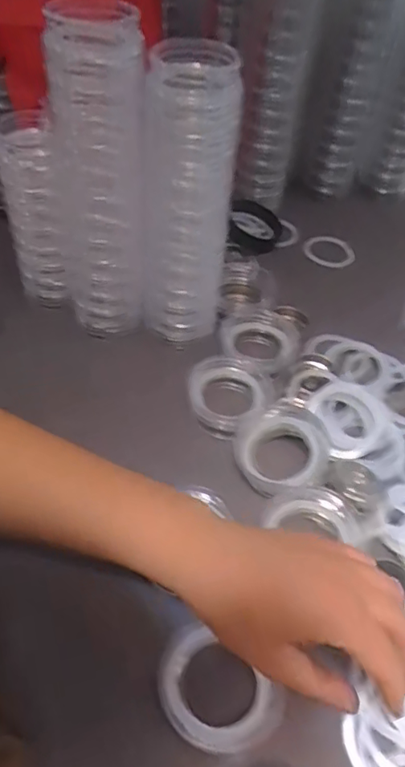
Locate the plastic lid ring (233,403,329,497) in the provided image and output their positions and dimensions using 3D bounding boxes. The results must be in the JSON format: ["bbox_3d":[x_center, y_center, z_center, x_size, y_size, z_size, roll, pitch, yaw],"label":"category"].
[{"bbox_3d":[0.059,0.048,0.412,0.067,0.027,0.067,3,47,-3],"label":"plastic lid ring"}]

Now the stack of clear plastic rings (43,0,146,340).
[{"bbox_3d":[-0.077,-0.145,0.431,0.065,0.251,0.061,-6,48,-11],"label":"stack of clear plastic rings"}]

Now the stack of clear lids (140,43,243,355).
[{"bbox_3d":[-0.012,-0.135,0.447,0.066,0.234,0.056,6,47,-1],"label":"stack of clear lids"}]

